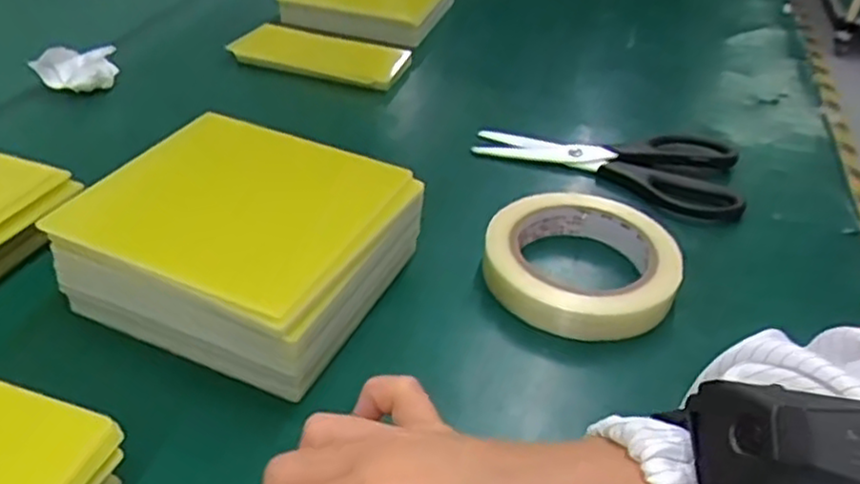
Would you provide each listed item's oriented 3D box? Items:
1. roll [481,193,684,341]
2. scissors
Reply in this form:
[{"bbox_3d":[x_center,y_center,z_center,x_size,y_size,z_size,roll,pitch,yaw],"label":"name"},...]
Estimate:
[{"bbox_3d":[0.089,0.007,0.421,0.106,0.025,0.108,4,38,-3],"label":"roll"},{"bbox_3d":[0.131,-0.062,0.542,0.187,0.021,0.109,13,38,9],"label":"scissors"}]

